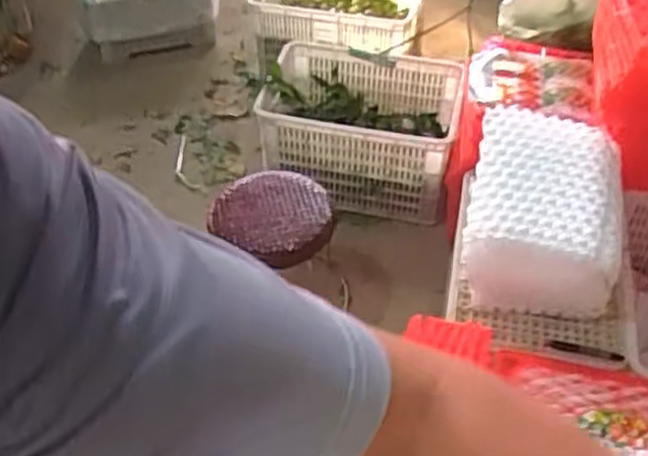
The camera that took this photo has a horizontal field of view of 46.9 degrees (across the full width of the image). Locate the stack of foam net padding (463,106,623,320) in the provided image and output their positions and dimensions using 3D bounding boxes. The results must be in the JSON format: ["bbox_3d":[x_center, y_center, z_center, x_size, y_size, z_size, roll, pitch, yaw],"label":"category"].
[{"bbox_3d":[0.424,-0.032,1.475,0.289,0.205,0.389,8,47,8],"label":"stack of foam net padding"}]

